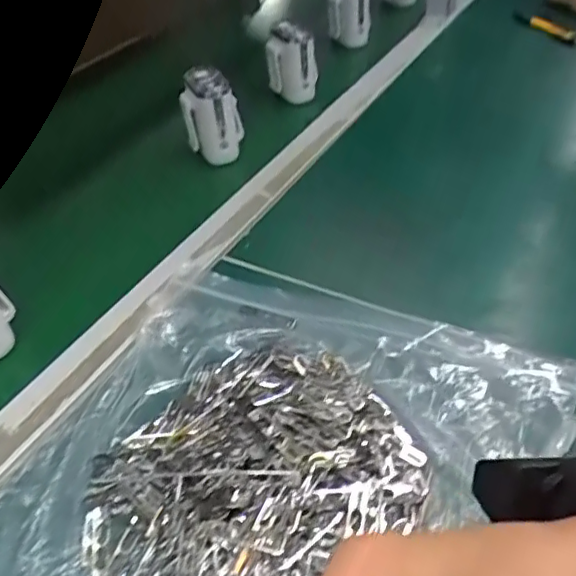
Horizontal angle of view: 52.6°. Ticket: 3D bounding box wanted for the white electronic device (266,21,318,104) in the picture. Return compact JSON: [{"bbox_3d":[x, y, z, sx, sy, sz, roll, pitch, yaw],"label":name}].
[{"bbox_3d":[0.005,-0.285,0.742,0.045,0.082,0.071,-29,46,-23],"label":"white electronic device"}]

